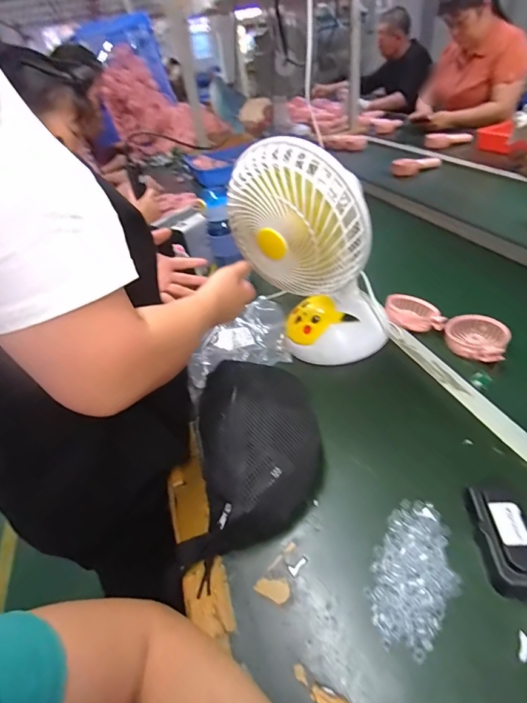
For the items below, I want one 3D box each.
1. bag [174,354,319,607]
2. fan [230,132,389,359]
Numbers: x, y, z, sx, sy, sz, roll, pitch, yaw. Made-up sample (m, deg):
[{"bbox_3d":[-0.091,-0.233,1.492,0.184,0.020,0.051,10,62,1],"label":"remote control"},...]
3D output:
[{"bbox_3d":[-0.013,0.115,0.484,0.160,0.059,0.279,-1,44,5],"label":"bag"},{"bbox_3d":[0.072,-0.126,0.567,0.206,0.307,0.110,7,45,13],"label":"fan"}]

